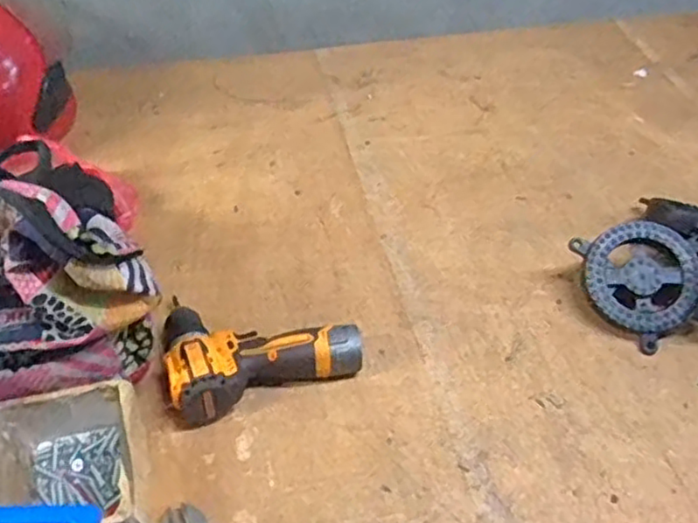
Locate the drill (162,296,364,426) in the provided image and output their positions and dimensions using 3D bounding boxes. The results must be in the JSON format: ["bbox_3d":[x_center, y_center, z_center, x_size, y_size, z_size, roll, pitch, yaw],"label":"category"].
[{"bbox_3d":[-0.101,0.093,0.744,0.214,0.057,0.154,-13,48,-14],"label":"drill"}]

